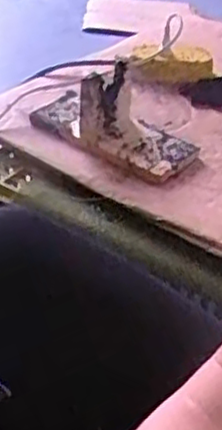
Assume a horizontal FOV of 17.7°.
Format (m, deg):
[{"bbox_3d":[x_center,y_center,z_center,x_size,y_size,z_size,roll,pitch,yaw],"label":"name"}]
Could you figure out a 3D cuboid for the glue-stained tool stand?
[{"bbox_3d":[0.003,-0.118,0.841,0.205,0.084,0.089,26,41,27],"label":"glue-stained tool stand"}]

